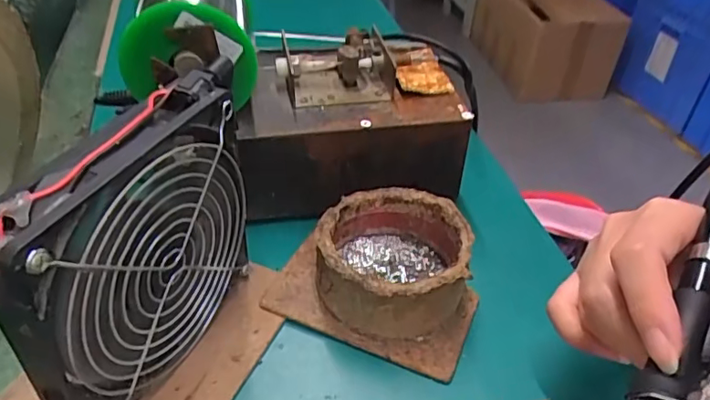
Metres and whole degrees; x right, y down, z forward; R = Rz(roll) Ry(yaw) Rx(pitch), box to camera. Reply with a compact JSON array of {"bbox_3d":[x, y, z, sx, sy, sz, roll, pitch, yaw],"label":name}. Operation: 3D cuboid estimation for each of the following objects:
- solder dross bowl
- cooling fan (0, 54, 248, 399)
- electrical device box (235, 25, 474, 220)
[{"bbox_3d":[0.022,0.033,0.307,0.080,0.043,0.081,1,40,-1],"label":"solder dross bowl"},{"bbox_3d":[-0.090,0.026,0.241,0.027,0.128,0.124,19,43,20],"label":"cooling fan"},{"bbox_3d":[-0.009,-0.054,0.372,0.147,0.083,0.111,-8,41,-10],"label":"electrical device box"}]

